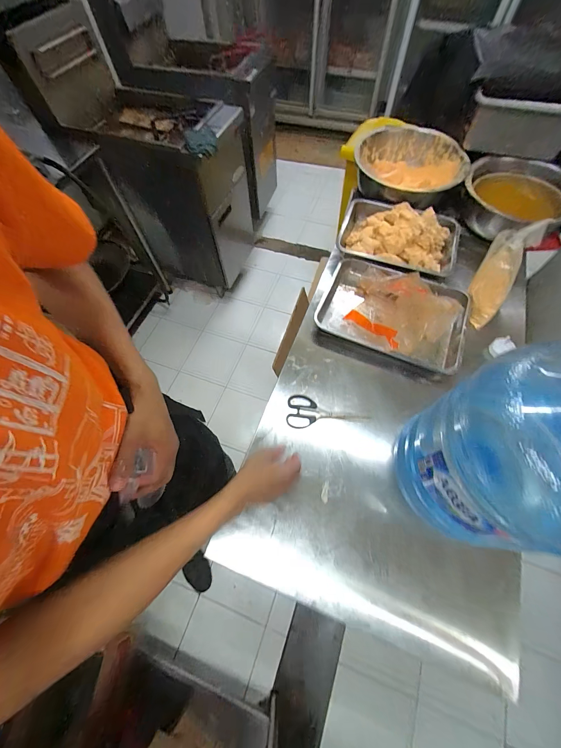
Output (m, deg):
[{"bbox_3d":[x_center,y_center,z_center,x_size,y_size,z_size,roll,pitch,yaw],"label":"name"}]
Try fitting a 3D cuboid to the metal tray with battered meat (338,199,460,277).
[{"bbox_3d":[0.365,-0.433,0.893,0.353,0.104,0.280,23,67,12],"label":"metal tray with battered meat"}]

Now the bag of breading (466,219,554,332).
[{"bbox_3d":[0.562,-0.254,0.745,0.082,0.258,0.070,10,30,6],"label":"bag of breading"}]

